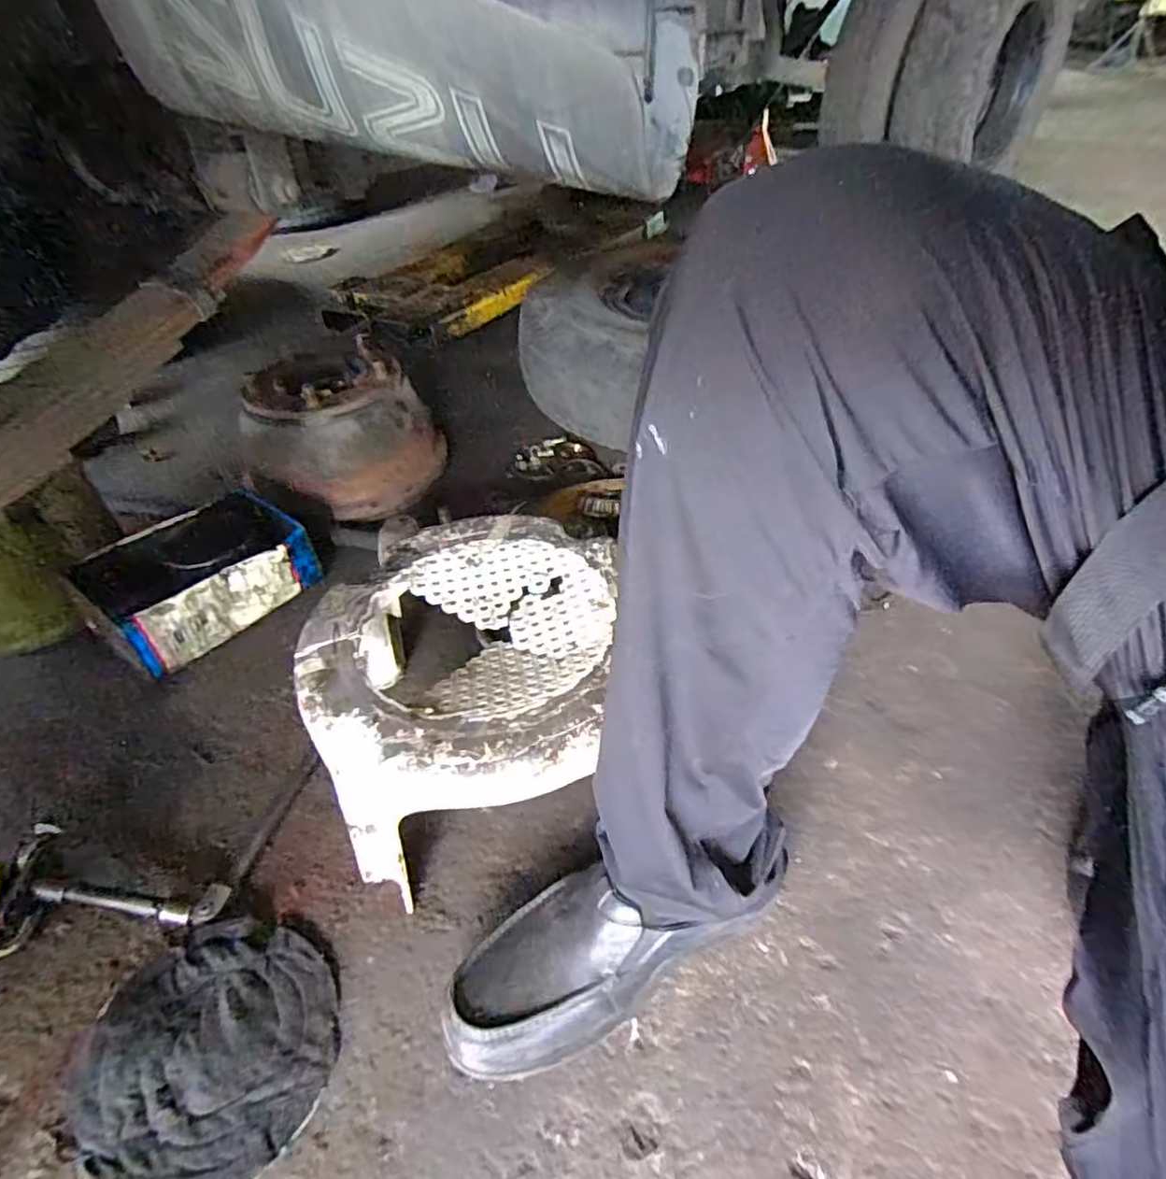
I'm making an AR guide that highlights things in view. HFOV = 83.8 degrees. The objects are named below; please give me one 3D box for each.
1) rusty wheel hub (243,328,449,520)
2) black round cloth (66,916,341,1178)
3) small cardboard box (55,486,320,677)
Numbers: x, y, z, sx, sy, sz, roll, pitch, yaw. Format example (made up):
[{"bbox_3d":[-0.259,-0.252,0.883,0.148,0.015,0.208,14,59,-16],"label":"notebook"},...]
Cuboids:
[{"bbox_3d":[-0.371,-0.258,1.039,0.266,0.170,0.265,-2,41,2],"label":"rusty wheel hub"},{"bbox_3d":[-0.278,0.347,0.488,0.167,0.033,0.177,-2,41,2],"label":"black round cloth"},{"bbox_3d":[-0.506,-0.017,0.865,0.179,0.109,0.257,30,51,32],"label":"small cardboard box"}]

